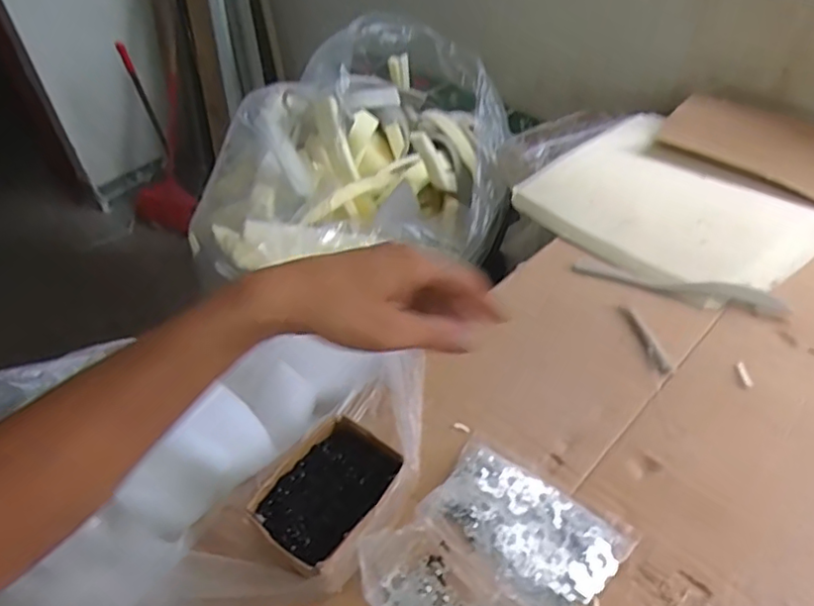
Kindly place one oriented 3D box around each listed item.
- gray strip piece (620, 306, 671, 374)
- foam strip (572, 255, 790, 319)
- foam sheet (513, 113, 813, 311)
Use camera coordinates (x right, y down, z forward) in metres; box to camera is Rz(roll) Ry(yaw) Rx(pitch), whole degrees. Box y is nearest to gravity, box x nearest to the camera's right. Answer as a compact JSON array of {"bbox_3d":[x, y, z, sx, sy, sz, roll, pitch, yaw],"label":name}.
[{"bbox_3d":[0.326,0.048,0.838,0.017,0.005,0.125,-10,45,-6],"label":"gray strip piece"},{"bbox_3d":[0.403,-0.027,0.913,0.295,0.015,0.051,16,48,19],"label":"foam strip"},{"bbox_3d":[0.445,-0.179,1.038,0.364,0.030,0.445,-28,49,-22],"label":"foam sheet"}]

